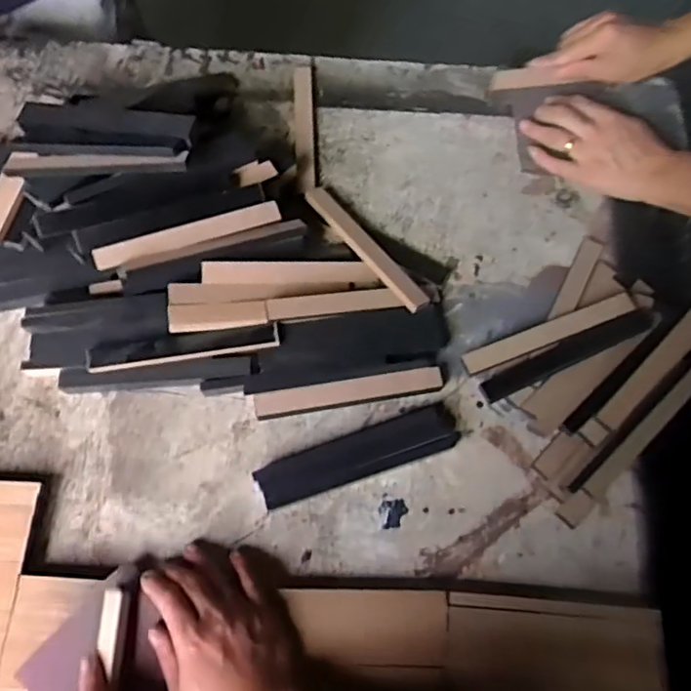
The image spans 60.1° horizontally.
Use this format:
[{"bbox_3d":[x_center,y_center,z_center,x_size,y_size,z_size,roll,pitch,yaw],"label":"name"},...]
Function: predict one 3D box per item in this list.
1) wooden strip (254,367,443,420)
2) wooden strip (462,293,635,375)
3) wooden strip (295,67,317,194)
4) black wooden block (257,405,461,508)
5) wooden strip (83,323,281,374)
[{"bbox_3d":[0.004,0.046,0.556,0.170,0.025,0.023,-8,72,-5],"label":"wooden strip"},{"bbox_3d":[0.190,-0.013,0.562,0.164,0.009,0.028,-23,45,2],"label":"wooden strip"},{"bbox_3d":[-0.046,-0.247,0.673,0.023,0.015,0.175,-2,72,-3],"label":"wooden strip"},{"bbox_3d":[0.014,0.097,0.540,0.183,0.023,0.042,-18,74,-8],"label":"black wooden block"},{"bbox_3d":[-0.150,0.002,0.553,0.174,0.007,0.020,-8,72,-5],"label":"wooden strip"}]

